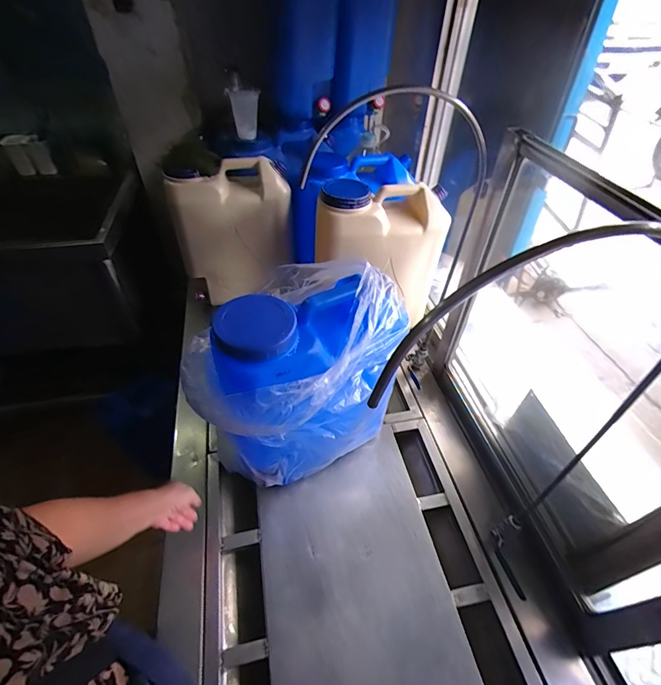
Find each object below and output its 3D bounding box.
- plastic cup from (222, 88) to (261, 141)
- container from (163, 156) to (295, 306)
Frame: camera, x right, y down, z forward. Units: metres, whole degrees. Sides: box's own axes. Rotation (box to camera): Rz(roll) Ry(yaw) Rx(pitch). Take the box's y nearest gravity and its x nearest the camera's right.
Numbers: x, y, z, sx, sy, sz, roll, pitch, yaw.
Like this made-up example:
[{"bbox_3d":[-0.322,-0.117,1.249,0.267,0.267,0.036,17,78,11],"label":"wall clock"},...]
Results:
[{"bbox_3d":[-0.244,-0.646,1.073,0.080,0.134,0.074,-12,47,-14],"label":"plastic cup"},{"bbox_3d":[-0.277,-0.310,1.085,0.306,0.365,0.141,-14,47,-16],"label":"container"}]

